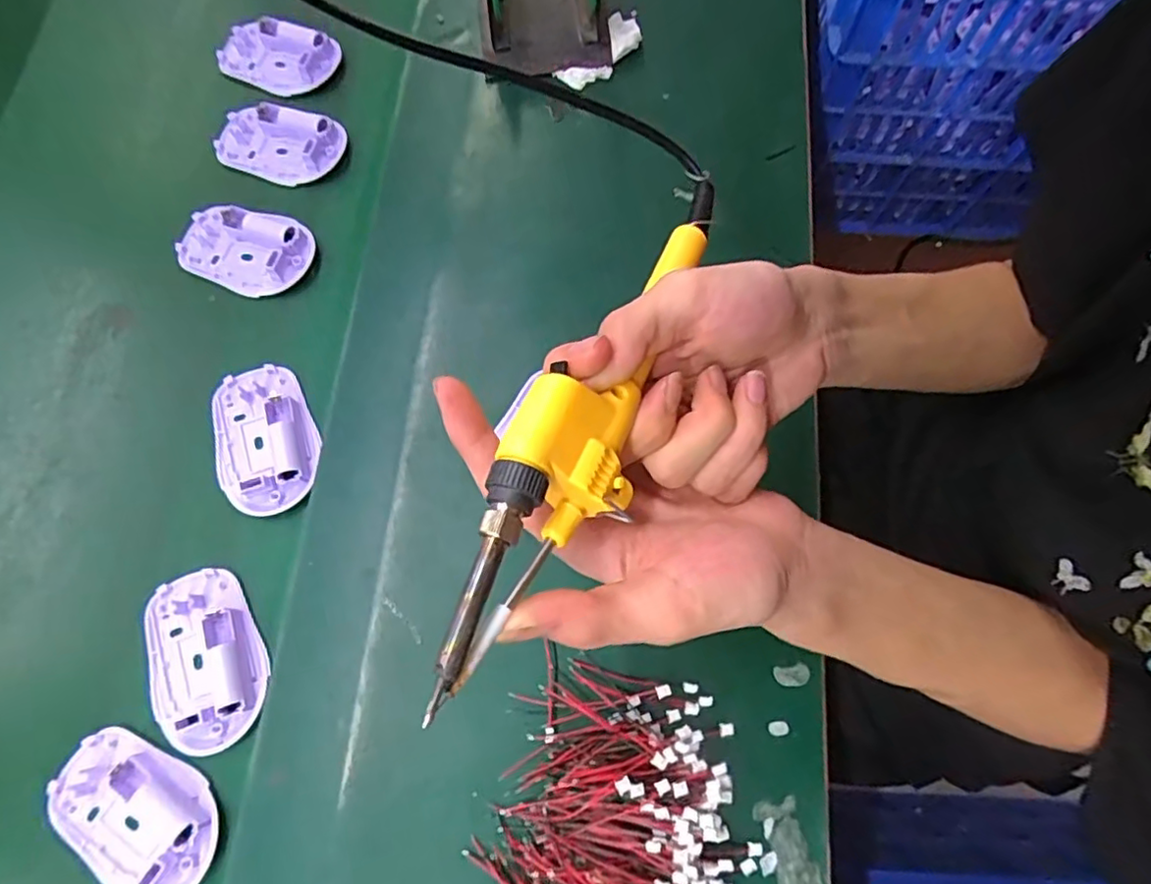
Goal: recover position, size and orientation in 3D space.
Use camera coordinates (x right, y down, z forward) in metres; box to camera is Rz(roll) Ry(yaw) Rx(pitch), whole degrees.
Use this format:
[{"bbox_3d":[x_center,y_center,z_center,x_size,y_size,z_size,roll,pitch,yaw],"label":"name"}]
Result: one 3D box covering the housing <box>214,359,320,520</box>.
[{"bbox_3d":[-0.194,-0.004,0.386,0.060,0.012,0.093,-17,72,-6],"label":"housing"}]

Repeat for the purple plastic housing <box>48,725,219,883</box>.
[{"bbox_3d":[-0.228,0.192,0.319,0.091,0.010,0.061,25,72,8],"label":"purple plastic housing"}]

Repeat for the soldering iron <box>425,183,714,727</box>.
[{"bbox_3d":[0.012,-0.020,0.233,0.042,0.028,0.237,25,62,8],"label":"soldering iron"}]

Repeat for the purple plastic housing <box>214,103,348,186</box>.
[{"bbox_3d":[-0.217,-0.218,0.455,0.091,0.019,0.049,12,71,3],"label":"purple plastic housing"}]

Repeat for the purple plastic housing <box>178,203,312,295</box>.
[{"bbox_3d":[-0.227,-0.135,0.429,0.089,0.016,0.056,21,72,6],"label":"purple plastic housing"}]

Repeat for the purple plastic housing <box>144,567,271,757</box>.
[{"bbox_3d":[-0.209,0.120,0.348,0.063,0.016,0.096,-23,73,-9],"label":"purple plastic housing"}]

